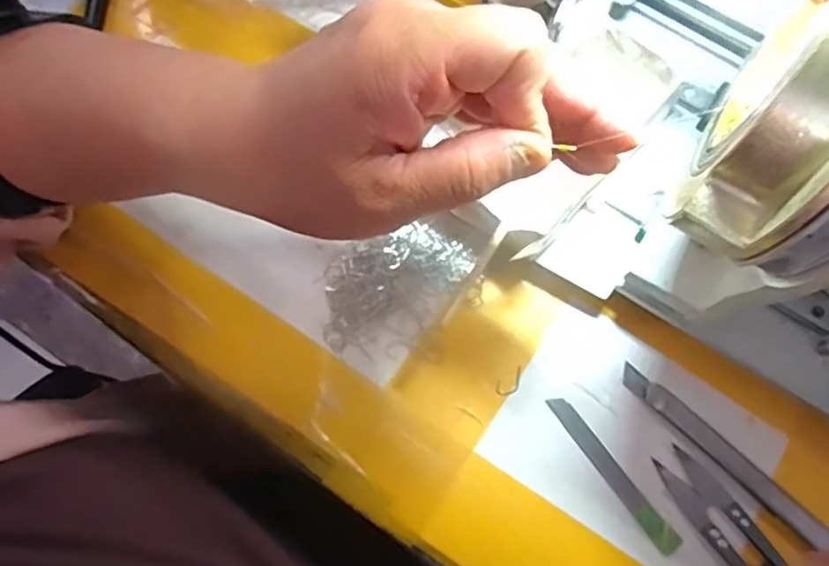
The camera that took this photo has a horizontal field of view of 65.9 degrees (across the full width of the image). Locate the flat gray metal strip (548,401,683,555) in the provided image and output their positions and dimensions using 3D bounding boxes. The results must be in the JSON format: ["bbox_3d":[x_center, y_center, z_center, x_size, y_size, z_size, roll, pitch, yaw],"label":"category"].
[{"bbox_3d":[0.090,0.086,0.290,0.011,0.004,0.082,-39,80,1],"label":"flat gray metal strip"}]

